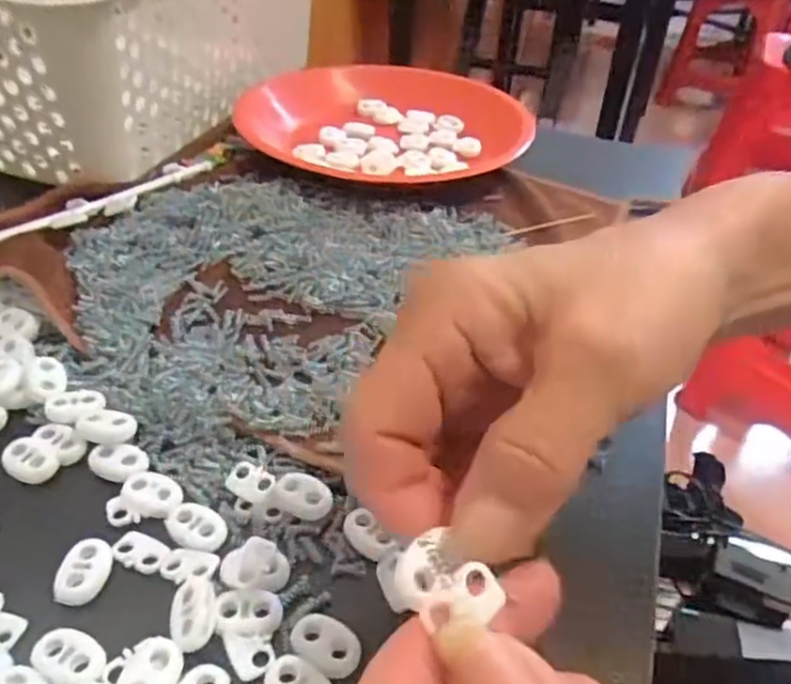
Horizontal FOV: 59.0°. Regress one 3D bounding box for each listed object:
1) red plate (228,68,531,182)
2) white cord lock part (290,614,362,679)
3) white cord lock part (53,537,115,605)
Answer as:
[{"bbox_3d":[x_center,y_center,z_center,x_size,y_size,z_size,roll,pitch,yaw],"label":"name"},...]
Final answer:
[{"bbox_3d":[-0.002,-0.165,0.489,0.201,0.027,0.168,-3,41,-10],"label":"red plate"},{"bbox_3d":[-0.021,0.092,0.214,0.022,0.004,0.016,28,45,24],"label":"white cord lock part"},{"bbox_3d":[-0.102,0.075,0.229,0.015,0.004,0.022,10,40,6],"label":"white cord lock part"}]

